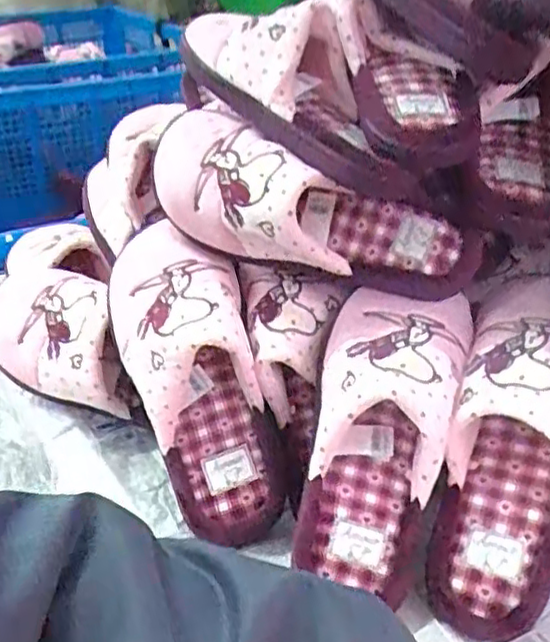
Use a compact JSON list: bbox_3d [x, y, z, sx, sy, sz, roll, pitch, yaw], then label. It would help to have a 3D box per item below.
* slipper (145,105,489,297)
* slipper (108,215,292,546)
[{"bbox_3d":[0.023,-0.074,0.493,0.245,0.092,0.105,18,34,-1],"label":"slipper"},{"bbox_3d":[-0.055,0.037,0.493,0.086,0.243,0.096,-16,-6,-26],"label":"slipper"}]

